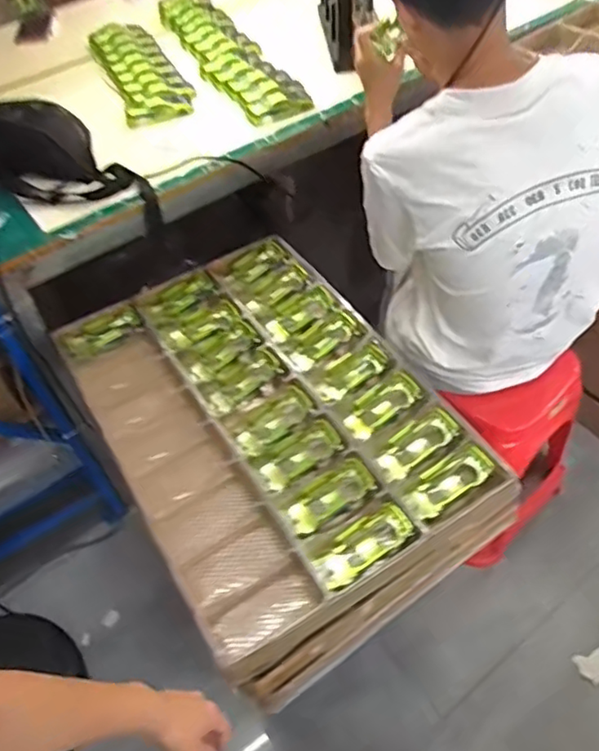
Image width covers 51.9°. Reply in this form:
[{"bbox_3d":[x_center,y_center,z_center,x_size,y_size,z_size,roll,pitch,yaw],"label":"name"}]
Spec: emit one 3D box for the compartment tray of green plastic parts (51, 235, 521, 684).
[{"bbox_3d":[-0.060,0.049,0.973,0.449,0.058,0.649,-28,55,-17],"label":"compartment tray of green plastic parts"}]

